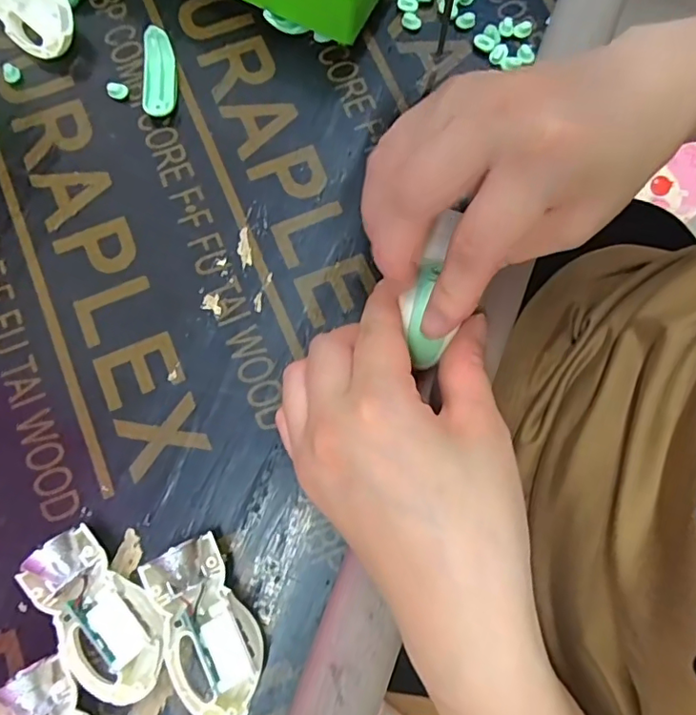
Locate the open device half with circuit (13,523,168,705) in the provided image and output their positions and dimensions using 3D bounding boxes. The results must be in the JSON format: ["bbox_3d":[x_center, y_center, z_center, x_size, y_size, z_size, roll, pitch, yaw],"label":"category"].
[{"bbox_3d":[-0.097,0.101,0.214,0.065,0.022,0.037,43,80,9],"label":"open device half with circuit"}]

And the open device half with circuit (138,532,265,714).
[{"bbox_3d":[-0.056,0.106,0.213,0.032,0.023,0.065,-26,78,-6],"label":"open device half with circuit"}]

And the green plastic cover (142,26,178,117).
[{"bbox_3d":[-0.094,-0.141,0.269,0.015,0.008,0.041,-1,90,0],"label":"green plastic cover"}]

